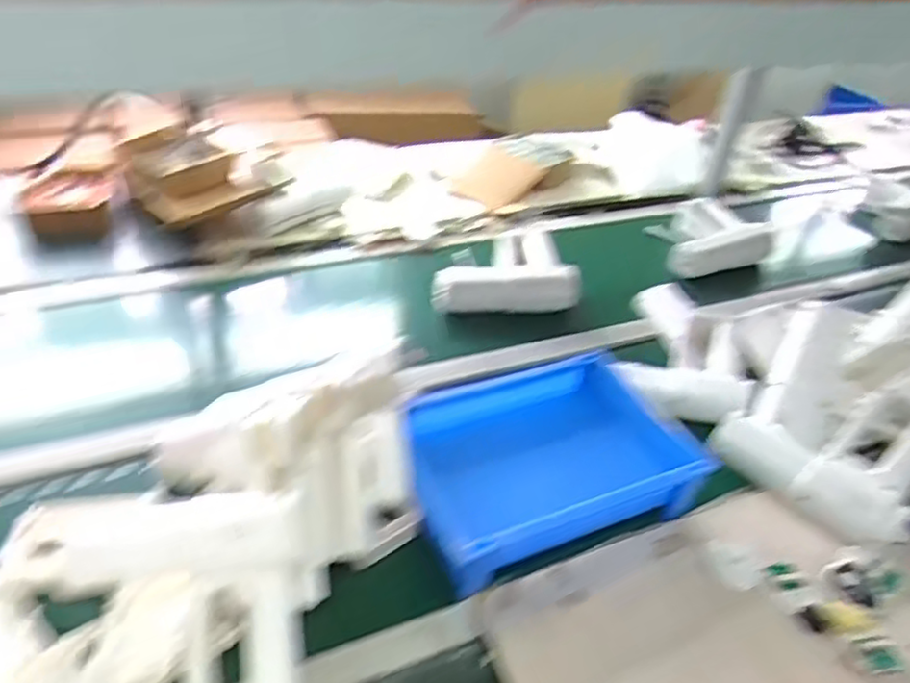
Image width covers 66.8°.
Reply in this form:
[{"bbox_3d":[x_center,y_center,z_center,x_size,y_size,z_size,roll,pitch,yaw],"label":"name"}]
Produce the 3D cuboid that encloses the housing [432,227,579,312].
[{"bbox_3d":[0.073,-0.121,1.174,0.230,0.071,0.199,1,36,-9],"label":"housing"}]

